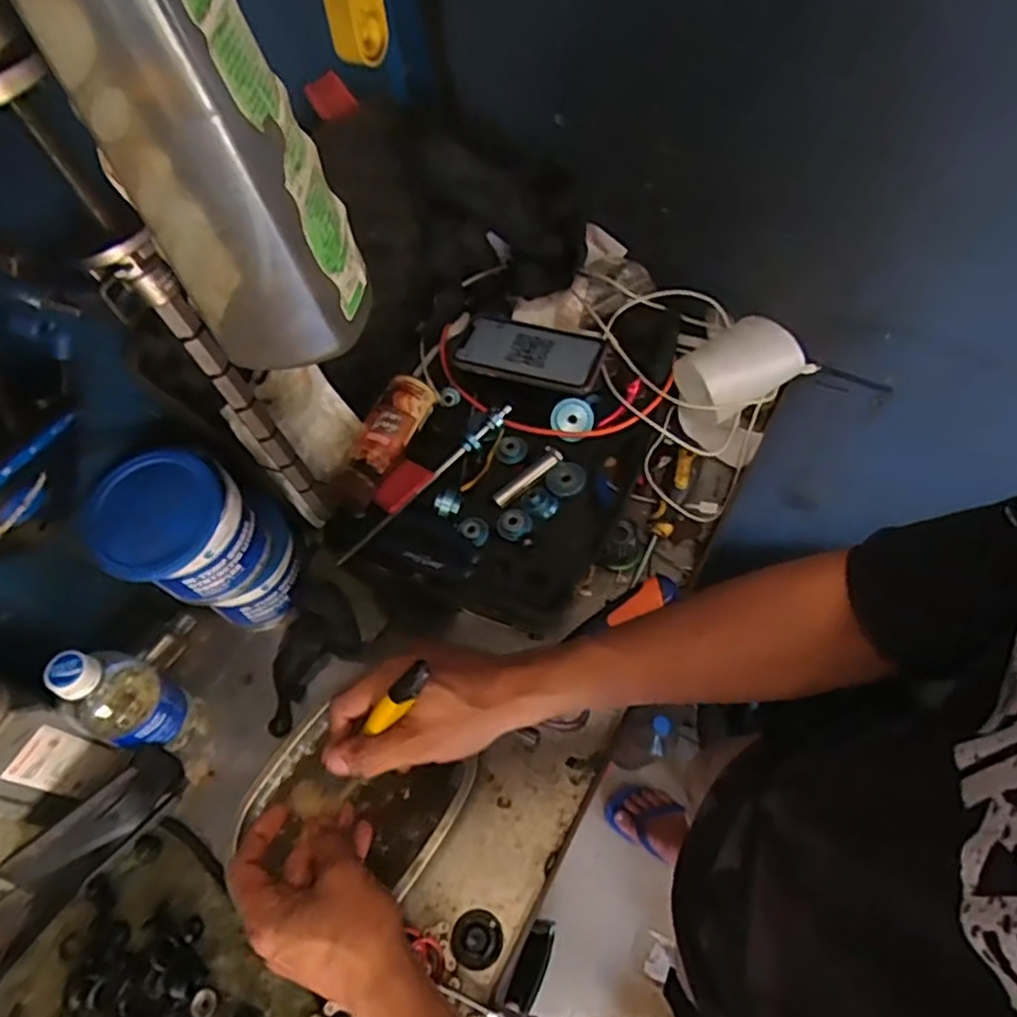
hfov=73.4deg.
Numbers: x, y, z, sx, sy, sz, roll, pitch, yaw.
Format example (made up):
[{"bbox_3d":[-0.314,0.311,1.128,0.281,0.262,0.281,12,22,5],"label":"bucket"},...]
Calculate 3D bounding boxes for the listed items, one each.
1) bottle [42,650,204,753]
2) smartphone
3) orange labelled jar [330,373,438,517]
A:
[{"bbox_3d":[-0.315,0.152,0.548,0.072,0.168,0.062,21,63,16],"label":"bottle"},{"bbox_3d":[0.021,-0.160,0.701,0.143,0.016,0.081,16,62,14],"label":"smartphone"},{"bbox_3d":[-0.123,-0.066,0.659,0.047,0.039,0.144,20,63,15],"label":"orange labelled jar"}]

